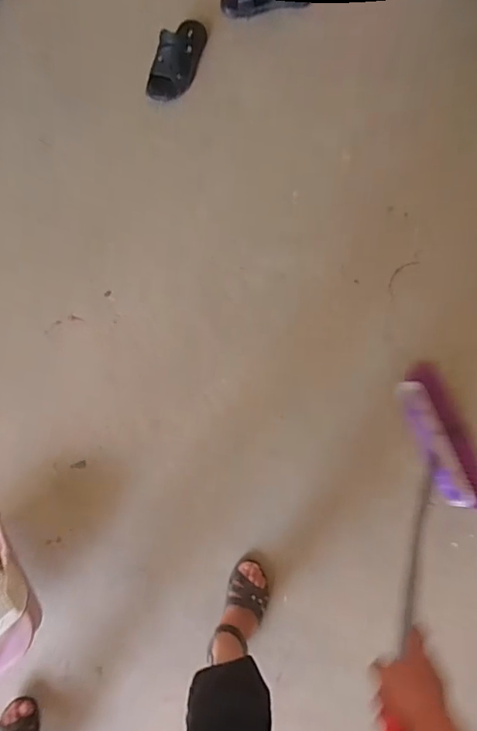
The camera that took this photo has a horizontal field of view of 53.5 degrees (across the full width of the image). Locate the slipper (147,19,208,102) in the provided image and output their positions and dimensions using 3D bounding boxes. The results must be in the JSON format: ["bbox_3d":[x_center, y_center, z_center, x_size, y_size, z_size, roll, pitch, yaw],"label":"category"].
[{"bbox_3d":[-0.172,-0.850,1.313,0.098,0.077,0.223,21,80,4],"label":"slipper"}]

